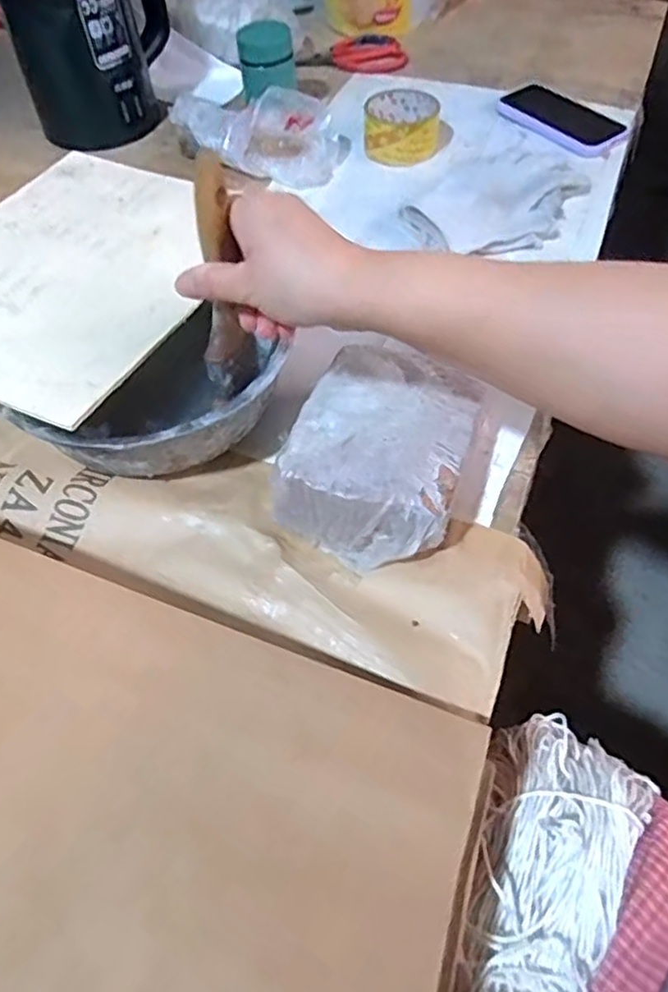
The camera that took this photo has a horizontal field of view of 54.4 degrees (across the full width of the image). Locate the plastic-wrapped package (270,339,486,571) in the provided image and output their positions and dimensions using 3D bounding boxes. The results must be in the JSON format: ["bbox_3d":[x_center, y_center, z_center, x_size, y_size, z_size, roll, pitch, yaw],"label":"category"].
[{"bbox_3d":[0.033,-0.032,0.448,0.113,0.057,0.146,15,57,13],"label":"plastic-wrapped package"}]

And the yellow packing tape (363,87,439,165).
[{"bbox_3d":[0.079,-0.424,0.751,0.088,0.039,0.096,8,56,8],"label":"yellow packing tape"}]

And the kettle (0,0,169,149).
[{"bbox_3d":[-0.287,-0.555,0.755,0.155,0.213,0.156,-3,55,0],"label":"kettle"}]

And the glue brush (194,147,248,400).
[{"bbox_3d":[-0.068,-0.131,0.395,0.020,0.140,0.019,12,41,11],"label":"glue brush"}]

